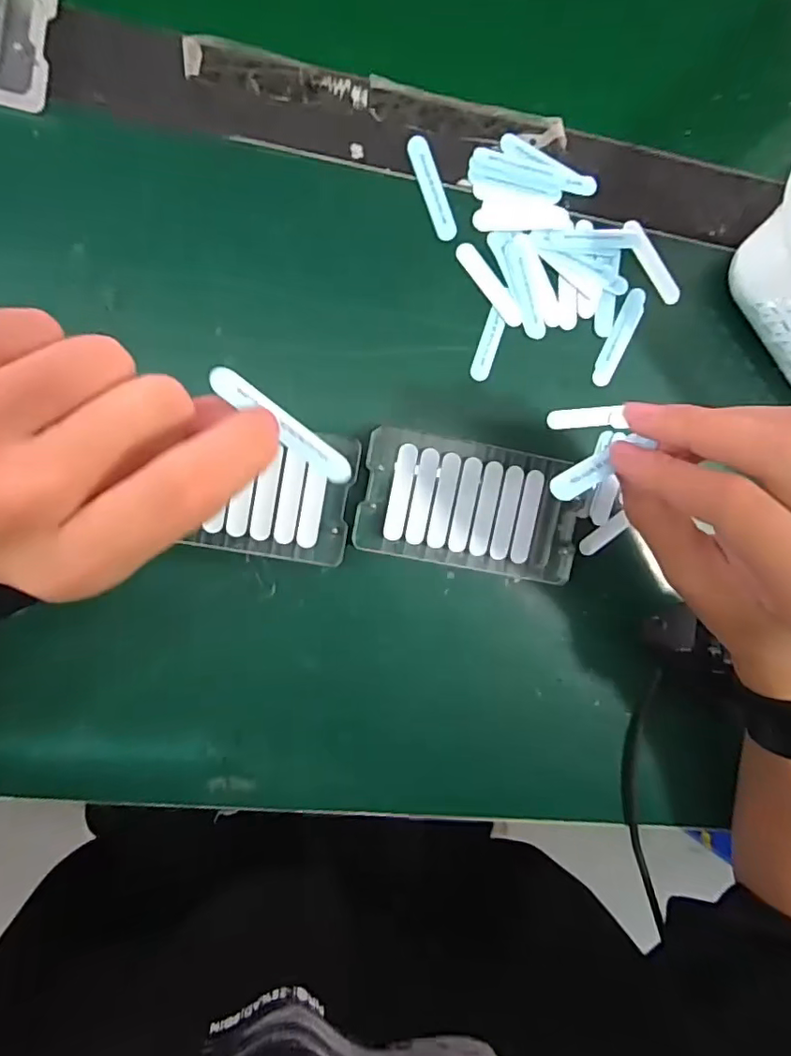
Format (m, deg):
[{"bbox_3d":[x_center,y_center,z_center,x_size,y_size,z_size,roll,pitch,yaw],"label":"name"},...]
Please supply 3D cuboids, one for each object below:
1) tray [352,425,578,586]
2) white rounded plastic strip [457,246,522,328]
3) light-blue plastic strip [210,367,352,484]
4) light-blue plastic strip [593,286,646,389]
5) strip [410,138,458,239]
[{"bbox_3d":[0.042,-0.012,0.301,0.119,0.012,0.067,10,94,-9],"label":"tray"},{"bbox_3d":[0.052,-0.130,0.294,0.012,0.004,0.051,-40,99,-2],"label":"white rounded plastic strip"},{"bbox_3d":[-0.036,-0.032,0.173,0.052,0.005,0.008,39,90,-13],"label":"light-blue plastic strip"},{"bbox_3d":[0.126,-0.107,0.308,0.013,0.004,0.057,25,92,-9],"label":"light-blue plastic strip"},{"bbox_3d":[0.020,-0.176,0.284,0.012,0.004,0.051,-23,98,-5],"label":"strip"}]

